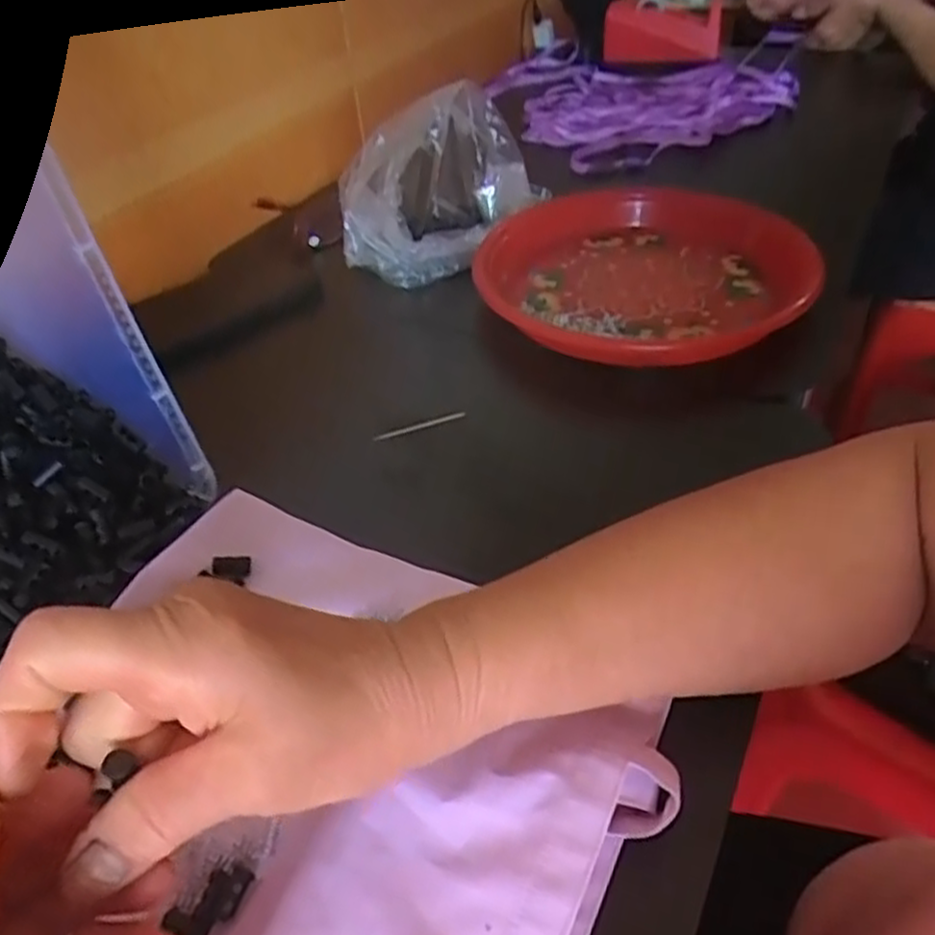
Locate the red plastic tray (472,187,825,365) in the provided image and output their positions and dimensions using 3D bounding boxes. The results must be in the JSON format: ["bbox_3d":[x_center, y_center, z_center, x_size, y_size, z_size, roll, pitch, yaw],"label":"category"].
[{"bbox_3d":[0.118,-0.137,0.542,0.234,0.040,0.198,19,47,25],"label":"red plastic tray"}]

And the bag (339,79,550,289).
[{"bbox_3d":[-0.022,-0.218,0.585,0.166,0.107,0.069,-31,48,-26],"label":"bag"}]

